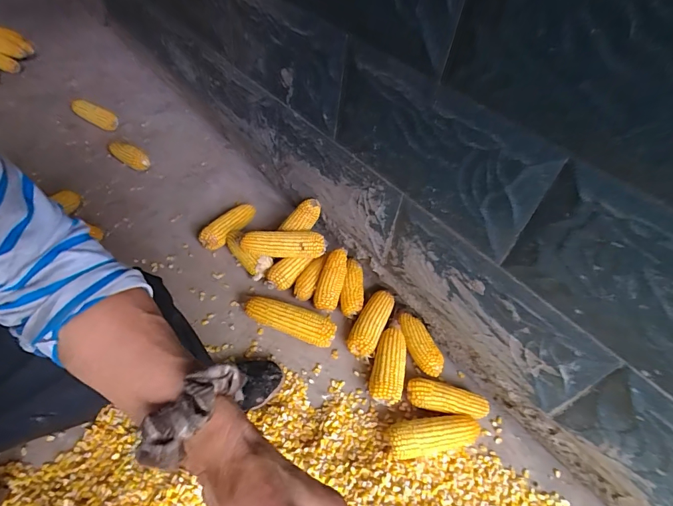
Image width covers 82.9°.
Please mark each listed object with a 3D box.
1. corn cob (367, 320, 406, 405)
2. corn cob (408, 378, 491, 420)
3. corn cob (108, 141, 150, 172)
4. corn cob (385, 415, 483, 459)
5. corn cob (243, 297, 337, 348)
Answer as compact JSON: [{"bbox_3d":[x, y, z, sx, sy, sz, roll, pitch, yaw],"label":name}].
[{"bbox_3d":[0.106,0.214,0.765,0.064,0.055,0.177,13,47,4],"label":"corn cob"},{"bbox_3d":[0.209,0.281,0.725,0.151,0.050,0.052,14,47,5],"label":"corn cob"},{"bbox_3d":[-0.602,-0.286,1.113,0.135,0.043,0.054,29,52,2],"label":"corn cob"},{"bbox_3d":[0.171,0.326,0.678,0.170,0.055,0.055,-4,48,-11],"label":"corn cob"},{"bbox_3d":[-0.100,0.146,0.802,0.200,0.061,0.062,17,48,7],"label":"corn cob"}]

